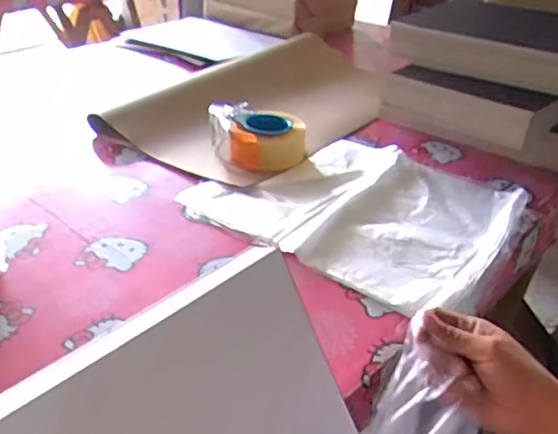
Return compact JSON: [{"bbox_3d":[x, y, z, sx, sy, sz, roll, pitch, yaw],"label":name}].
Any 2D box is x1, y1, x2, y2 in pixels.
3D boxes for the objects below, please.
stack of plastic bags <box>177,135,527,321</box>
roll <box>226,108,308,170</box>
[{"bbox_3d":[0.114,-0.021,0.827,0.404,0.020,0.329,20,38,29],"label":"stack of plastic bags"},{"bbox_3d":[-0.018,-0.133,0.959,0.125,0.067,0.125,0,32,0],"label":"roll"}]

